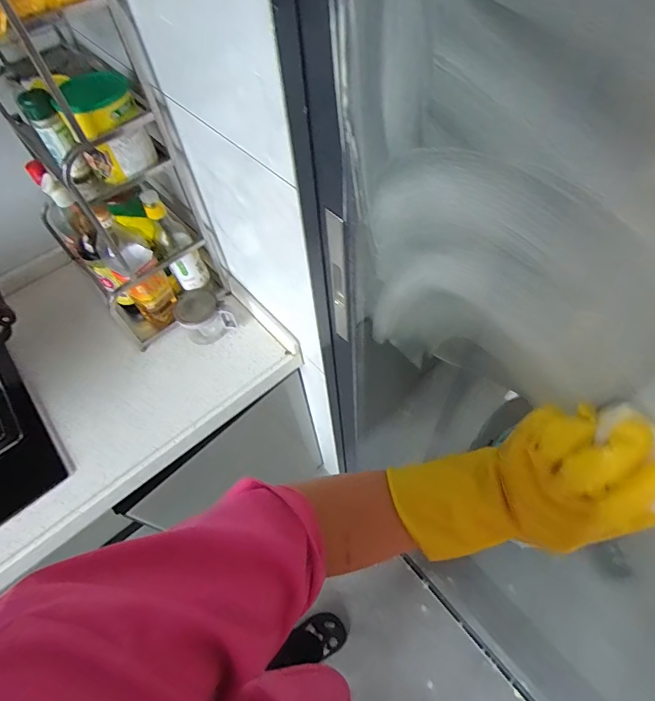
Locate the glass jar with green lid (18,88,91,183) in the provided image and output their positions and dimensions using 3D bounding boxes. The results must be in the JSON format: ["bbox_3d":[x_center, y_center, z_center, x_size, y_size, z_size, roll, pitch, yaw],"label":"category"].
[{"bbox_3d":[-0.366,-0.288,0.564,0.038,0.111,0.047,-35,61,-17],"label":"glass jar with green lid"}]

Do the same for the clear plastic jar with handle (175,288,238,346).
[{"bbox_3d":[-0.245,-0.068,0.814,0.088,0.077,0.084,-2,57,3],"label":"clear plastic jar with handle"}]

